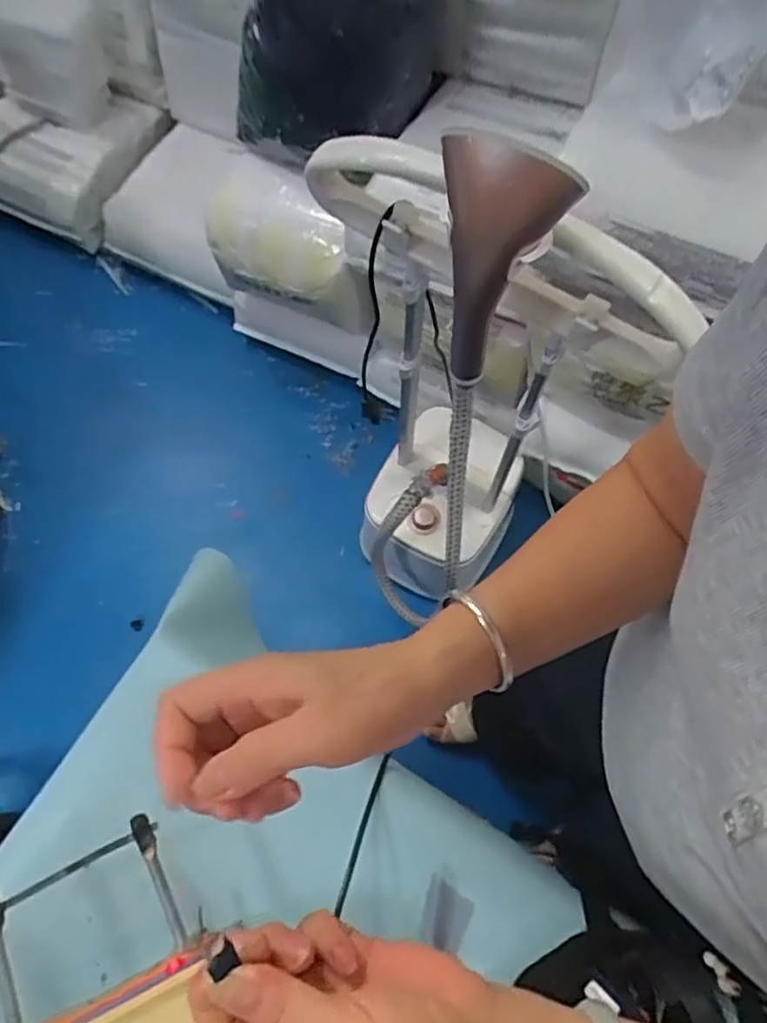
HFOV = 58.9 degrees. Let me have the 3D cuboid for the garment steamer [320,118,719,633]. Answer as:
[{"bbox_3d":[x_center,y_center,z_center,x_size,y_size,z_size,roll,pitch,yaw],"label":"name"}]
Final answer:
[{"bbox_3d":[0.096,-0.128,0.969,0.287,0.943,0.286,-23,70,-9],"label":"garment steamer"}]

